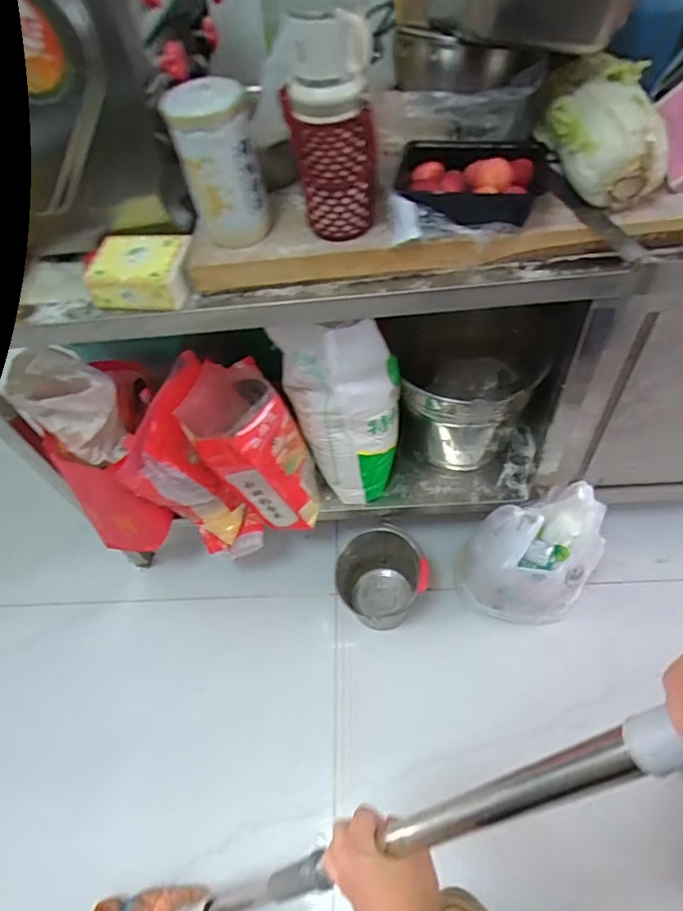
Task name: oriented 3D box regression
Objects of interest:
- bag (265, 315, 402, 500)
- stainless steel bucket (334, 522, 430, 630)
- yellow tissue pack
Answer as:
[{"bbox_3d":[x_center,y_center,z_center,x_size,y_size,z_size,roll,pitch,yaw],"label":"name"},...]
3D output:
[{"bbox_3d":[0.006,-0.087,0.997,0.218,0.457,0.125,-7,54,3],"label":"bag"},{"bbox_3d":[0.094,0.288,1.221,0.182,0.202,0.166,-2,55,3],"label":"stainless steel bucket"},{"bbox_3d":[-0.269,-0.248,0.710,0.136,0.056,0.089,2,55,9],"label":"yellow tissue pack"}]

